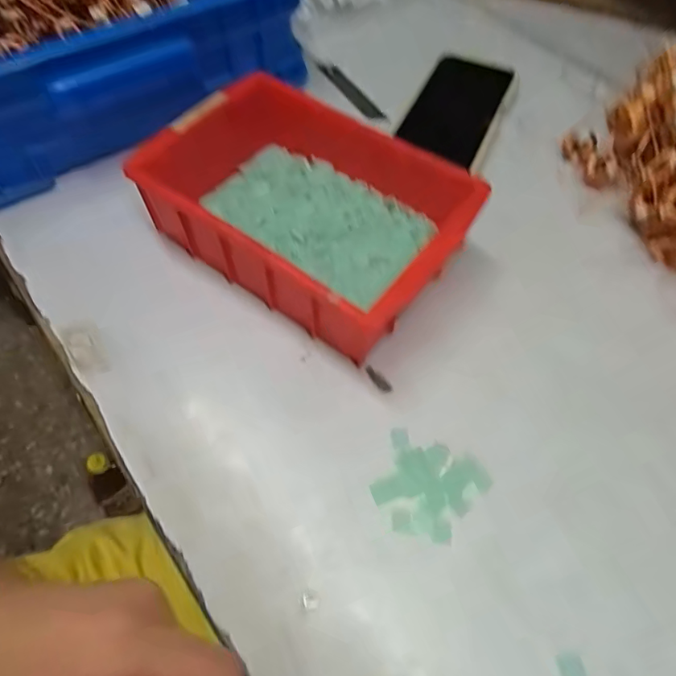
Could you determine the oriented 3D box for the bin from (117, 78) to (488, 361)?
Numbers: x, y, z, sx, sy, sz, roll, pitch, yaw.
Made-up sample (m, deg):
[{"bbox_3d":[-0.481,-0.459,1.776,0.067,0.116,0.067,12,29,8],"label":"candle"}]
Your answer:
[{"bbox_3d":[-0.018,-0.085,0.342,0.197,0.071,0.132,33,65,18],"label":"bin"}]

